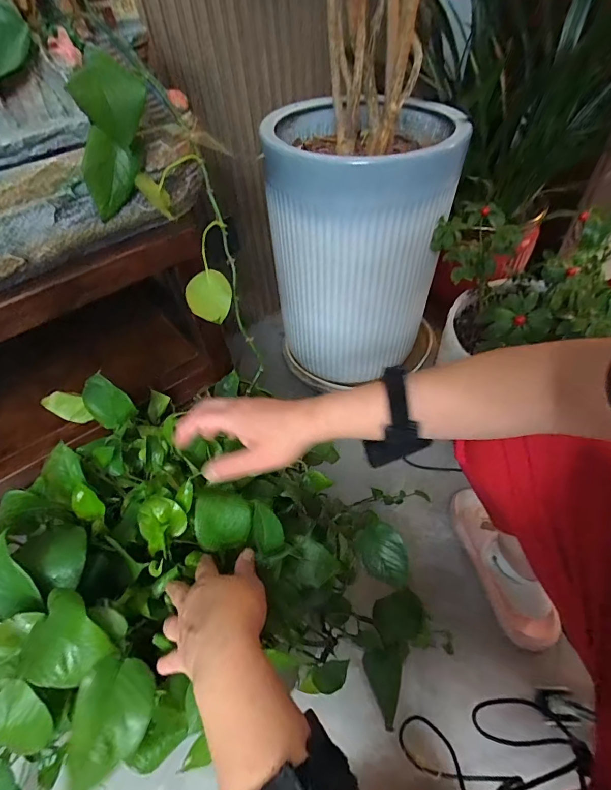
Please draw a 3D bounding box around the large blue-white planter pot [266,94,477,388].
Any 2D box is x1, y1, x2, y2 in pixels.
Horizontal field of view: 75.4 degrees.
[{"bbox_3d":[0.111,-0.304,0.843,0.321,0.473,0.334,-3,50,3],"label":"large blue-white planter pot"}]

